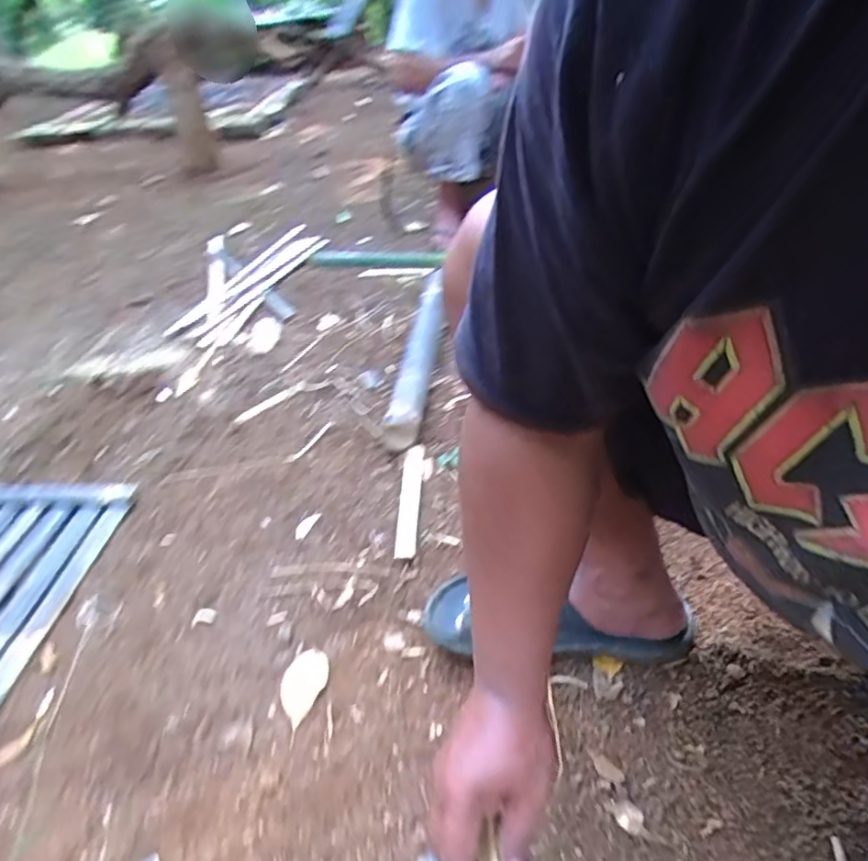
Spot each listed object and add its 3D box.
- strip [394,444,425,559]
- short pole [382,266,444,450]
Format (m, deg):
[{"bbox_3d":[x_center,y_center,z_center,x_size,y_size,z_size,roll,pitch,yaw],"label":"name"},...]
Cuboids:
[{"bbox_3d":[-0.035,0.099,0.907,0.030,0.010,0.228,-2,37,4],"label":"strip"},{"bbox_3d":[-0.029,-0.182,1.237,0.081,0.064,0.629,0,37,8],"label":"short pole"}]

